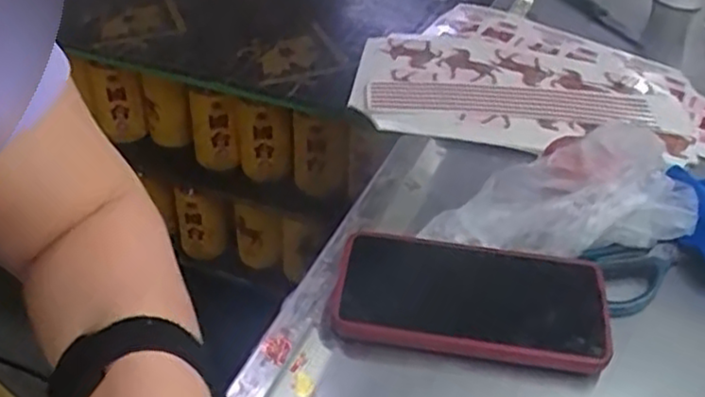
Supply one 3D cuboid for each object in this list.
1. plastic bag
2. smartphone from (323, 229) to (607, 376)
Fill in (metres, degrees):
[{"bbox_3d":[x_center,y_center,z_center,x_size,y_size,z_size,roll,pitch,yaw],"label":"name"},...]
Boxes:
[{"bbox_3d":[0.148,0.004,0.485,0.179,0.061,0.096,-16,40,-21],"label":"plastic bag"},{"bbox_3d":[0.076,0.063,0.452,0.166,0.016,0.082,6,37,6],"label":"smartphone"}]

